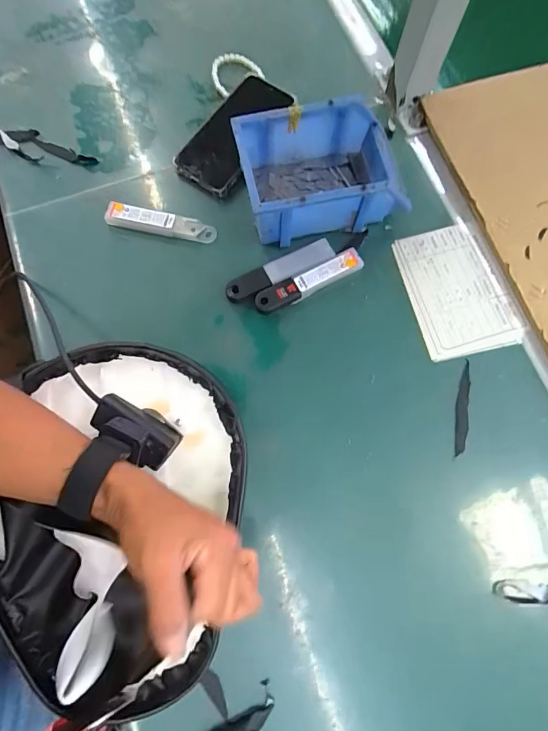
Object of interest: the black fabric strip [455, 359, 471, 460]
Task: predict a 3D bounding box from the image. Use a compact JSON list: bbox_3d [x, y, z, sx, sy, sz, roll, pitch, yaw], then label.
[{"bbox_3d":[0.196,0.043,0.412,0.014,0.004,0.099,9,76,4],"label":"black fabric strip"}]

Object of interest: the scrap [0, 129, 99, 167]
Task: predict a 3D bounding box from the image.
[{"bbox_3d":[-0.292,-0.267,0.492,0.154,0.012,0.036,20,77,7],"label":"scrap"}]

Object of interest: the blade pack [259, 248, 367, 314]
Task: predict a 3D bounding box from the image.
[{"bbox_3d":[0.039,-0.092,0.438,0.126,0.006,0.027,-26,97,-6],"label":"blade pack"}]

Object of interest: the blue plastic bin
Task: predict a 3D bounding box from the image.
[{"bbox_3d":[0.054,-0.211,0.440,0.176,0.077,0.114,-10,75,-3],"label":"blue plastic bin"}]

